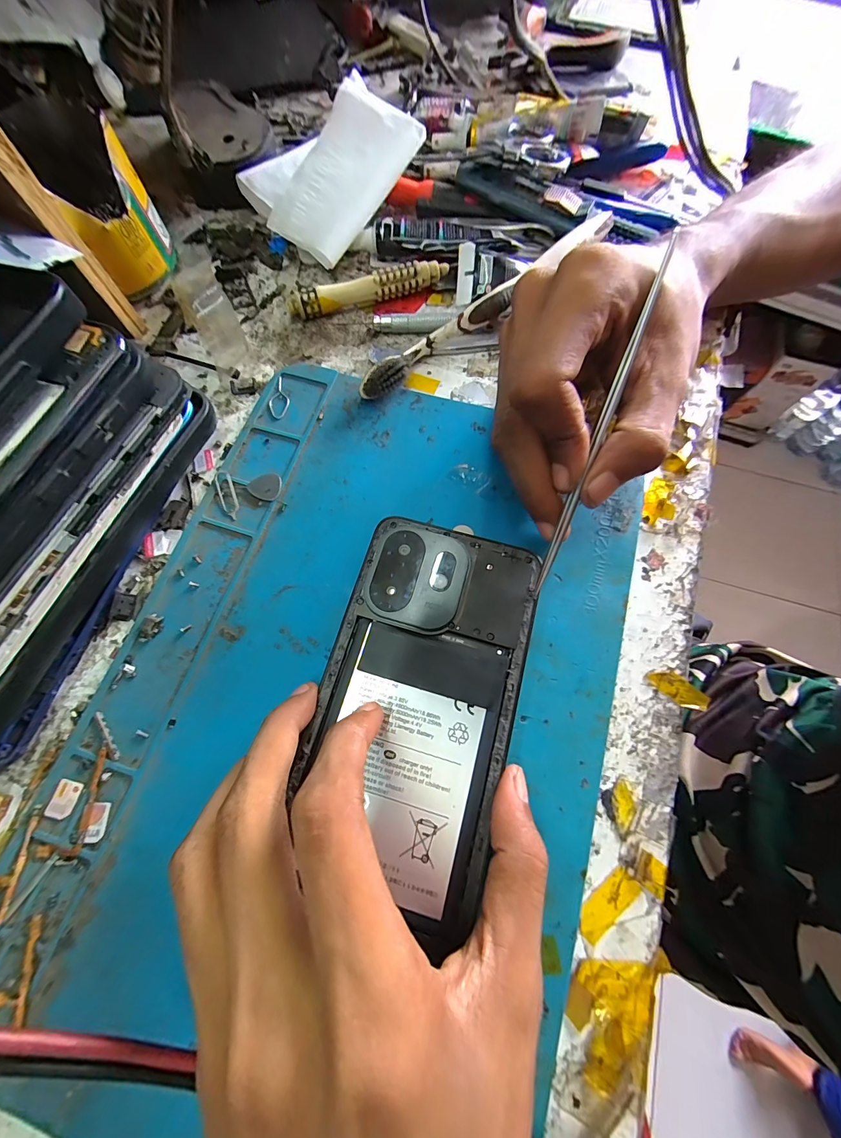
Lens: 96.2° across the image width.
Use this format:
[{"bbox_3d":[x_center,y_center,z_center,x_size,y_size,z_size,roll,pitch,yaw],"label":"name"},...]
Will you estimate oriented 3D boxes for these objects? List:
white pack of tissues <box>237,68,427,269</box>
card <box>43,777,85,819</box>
[{"bbox_3d":[-0.056,-0.235,0.221,0.086,0.018,0.093,42,93,12],"label":"white pack of tissues"},{"bbox_3d":[-0.132,0.085,0.140,0.010,0.004,0.012,12,68,5],"label":"card"}]

